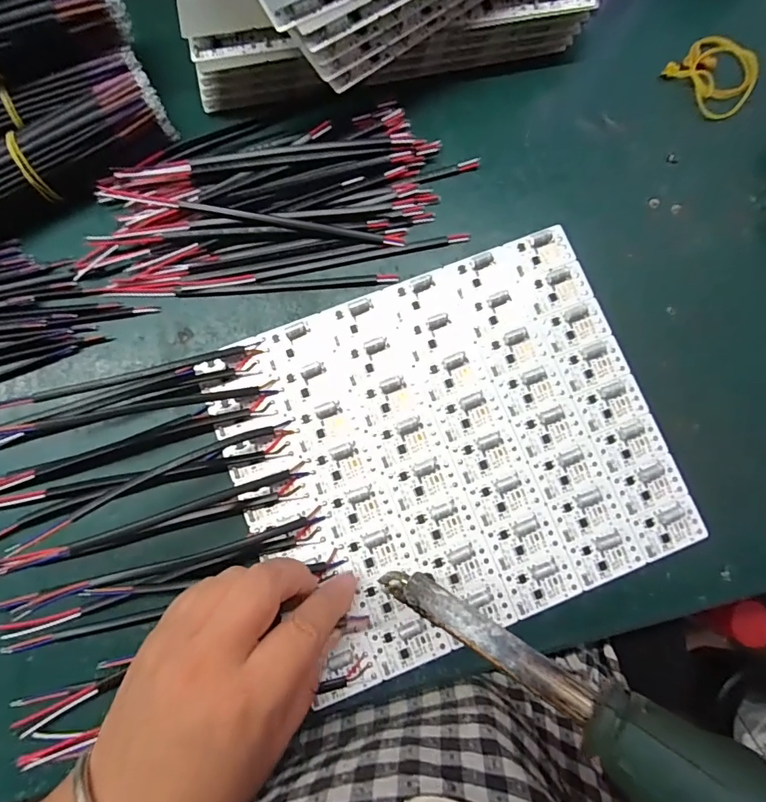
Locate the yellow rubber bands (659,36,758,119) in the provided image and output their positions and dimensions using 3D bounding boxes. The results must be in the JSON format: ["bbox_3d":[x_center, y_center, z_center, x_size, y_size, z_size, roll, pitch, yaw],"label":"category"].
[{"bbox_3d":[0.218,-0.214,0.306,0.052,0.009,0.047,45,84,4],"label":"yellow rubber bands"}]

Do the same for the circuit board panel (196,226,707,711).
[{"bbox_3d":[0.040,0.027,0.269,0.229,0.007,0.199,-21,84,-4],"label":"circuit board panel"}]

